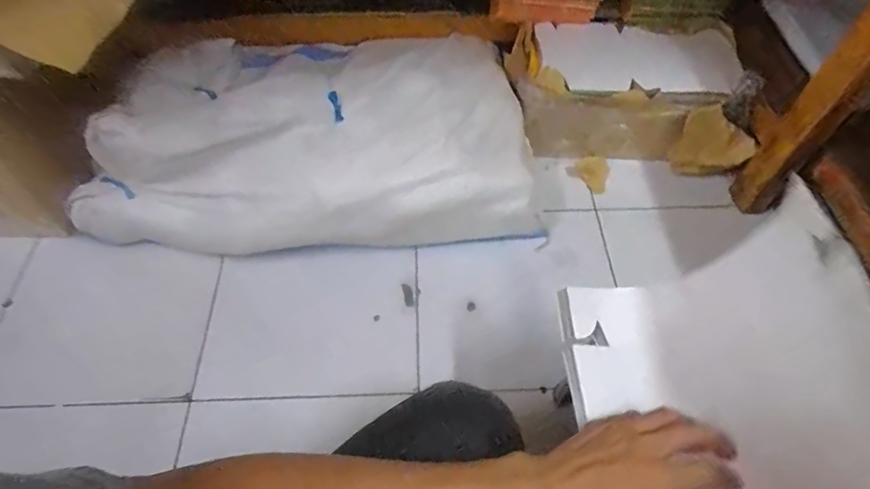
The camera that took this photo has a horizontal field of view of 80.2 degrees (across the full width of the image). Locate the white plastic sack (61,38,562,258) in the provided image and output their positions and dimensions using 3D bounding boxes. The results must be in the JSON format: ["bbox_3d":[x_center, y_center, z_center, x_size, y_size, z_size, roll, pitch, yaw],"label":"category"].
[{"bbox_3d":[-0.200,-0.176,0.839,0.691,0.201,0.364,-7,55,-4],"label":"white plastic sack"}]

